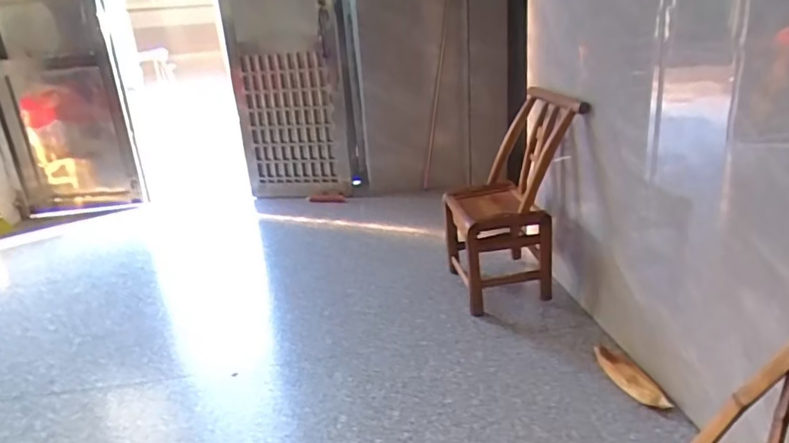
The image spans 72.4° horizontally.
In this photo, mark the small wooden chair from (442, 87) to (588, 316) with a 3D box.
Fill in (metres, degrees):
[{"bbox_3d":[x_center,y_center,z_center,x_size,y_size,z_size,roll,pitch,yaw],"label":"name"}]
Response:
[{"bbox_3d":[0.329,-0.072,1.622,0.317,0.587,0.337,-2,21,-1],"label":"small wooden chair"}]

